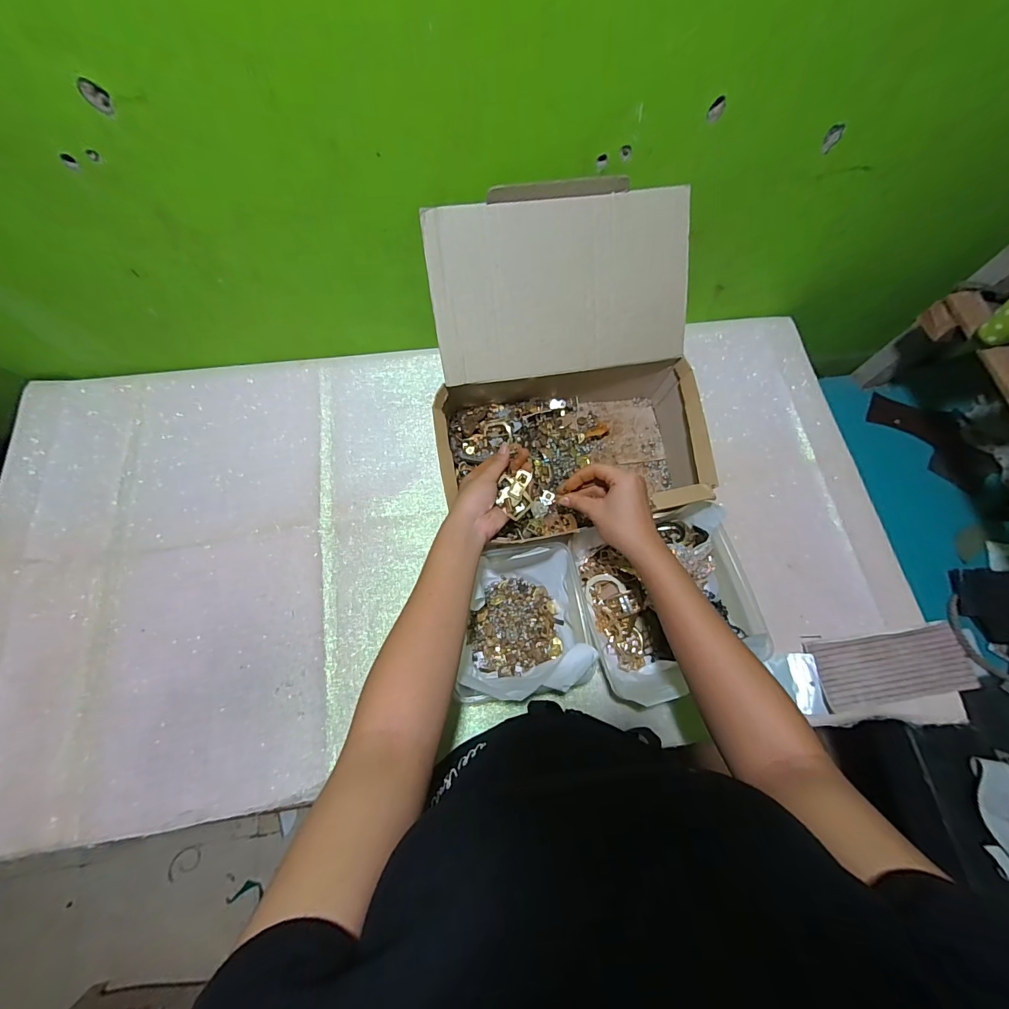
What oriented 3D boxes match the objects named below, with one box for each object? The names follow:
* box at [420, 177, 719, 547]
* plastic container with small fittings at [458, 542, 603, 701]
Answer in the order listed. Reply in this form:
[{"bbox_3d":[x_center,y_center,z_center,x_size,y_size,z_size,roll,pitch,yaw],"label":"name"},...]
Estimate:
[{"bbox_3d":[0.077,-0.150,0.536,0.327,0.230,0.333,-8,71,-4],"label":"box"},{"bbox_3d":[0.025,0.134,0.505,0.134,0.091,0.160,-3,70,-2],"label":"plastic container with small fittings"}]

